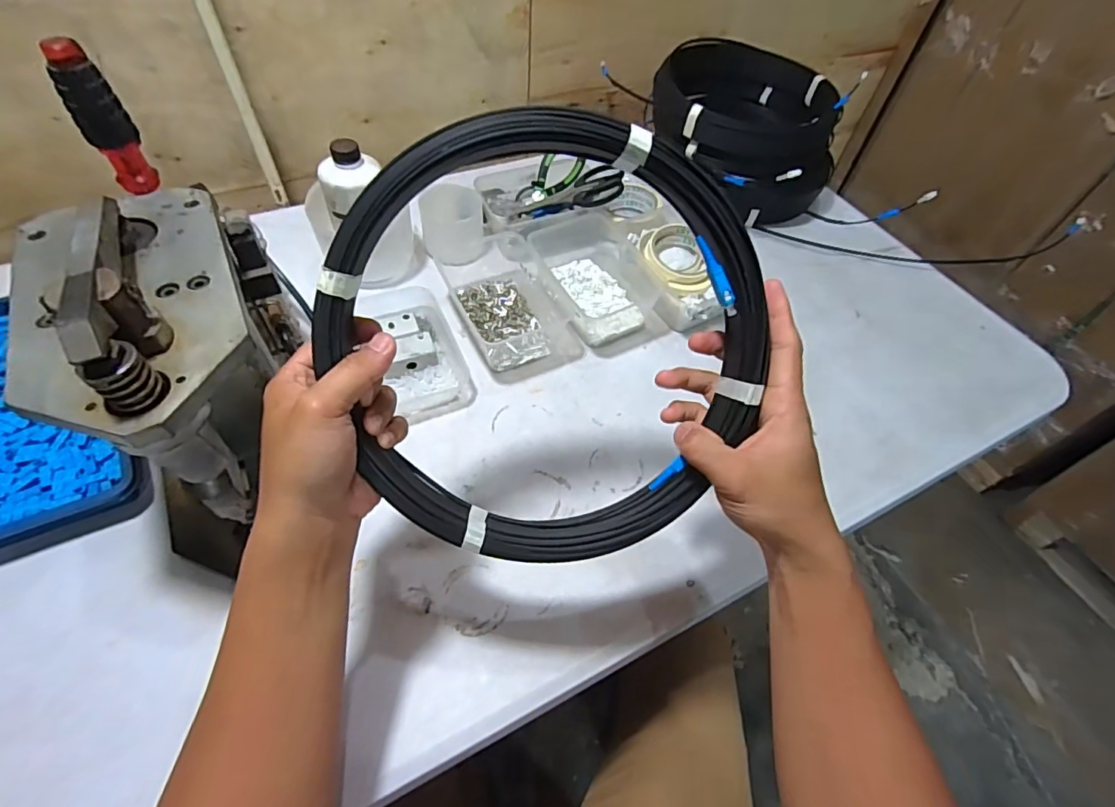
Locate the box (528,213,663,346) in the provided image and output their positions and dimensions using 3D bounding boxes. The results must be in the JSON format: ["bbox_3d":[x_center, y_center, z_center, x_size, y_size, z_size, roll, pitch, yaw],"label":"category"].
[{"bbox_3d":[0.043,-0.175,0.703,0.130,0.056,0.204,-14,56,-15],"label":"box"}]

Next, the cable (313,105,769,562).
[{"bbox_3d":[-0.006,-0.030,0.328,0.268,0.270,0.029,8,15,-7],"label":"cable"}]

